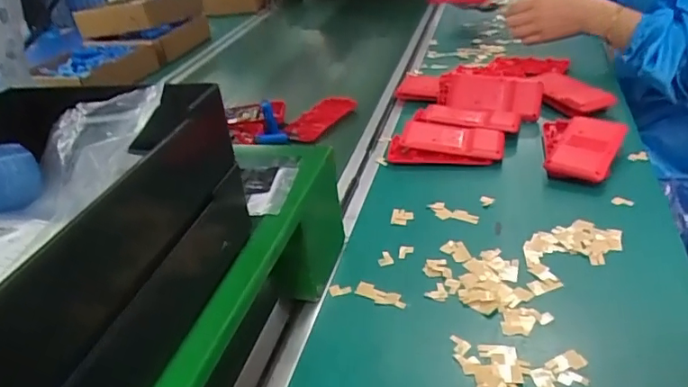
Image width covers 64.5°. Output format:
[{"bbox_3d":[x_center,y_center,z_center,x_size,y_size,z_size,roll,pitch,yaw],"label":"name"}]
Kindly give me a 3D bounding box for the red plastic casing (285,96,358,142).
[{"bbox_3d":[-0.036,-0.113,0.804,0.069,0.023,0.113,21,41,36],"label":"red plastic casing"}]

